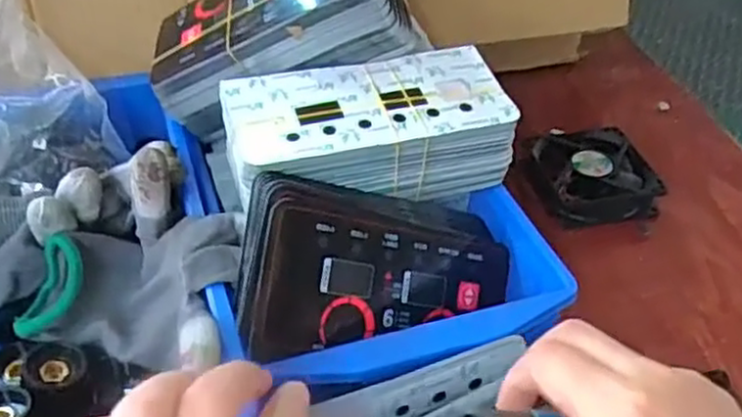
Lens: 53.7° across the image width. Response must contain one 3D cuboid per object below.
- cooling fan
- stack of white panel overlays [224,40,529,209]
[{"bbox_3d":[0.163,-0.027,0.548,0.086,0.027,0.086,-2,43,2],"label":"cooling fan"},{"bbox_3d":[-0.003,-0.042,0.419,0.160,0.049,0.082,-15,45,-17],"label":"stack of white panel overlays"}]

